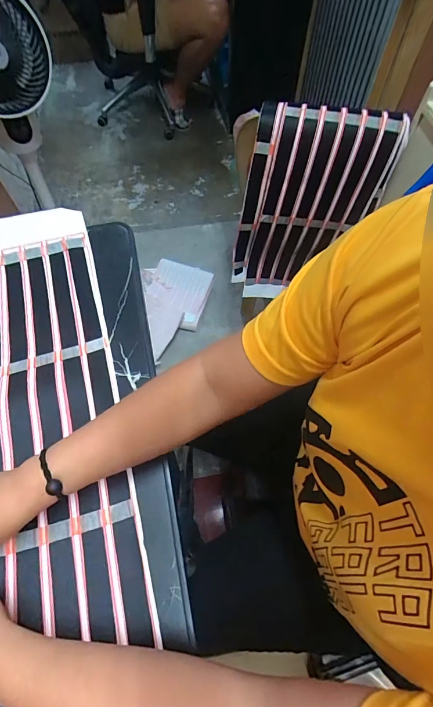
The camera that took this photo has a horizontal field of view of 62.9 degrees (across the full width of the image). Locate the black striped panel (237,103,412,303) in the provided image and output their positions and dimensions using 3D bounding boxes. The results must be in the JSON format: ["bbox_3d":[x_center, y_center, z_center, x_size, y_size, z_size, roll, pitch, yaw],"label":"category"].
[{"bbox_3d":[0.190,-0.292,0.787,0.267,0.428,0.052,7,52,-3],"label":"black striped panel"}]

